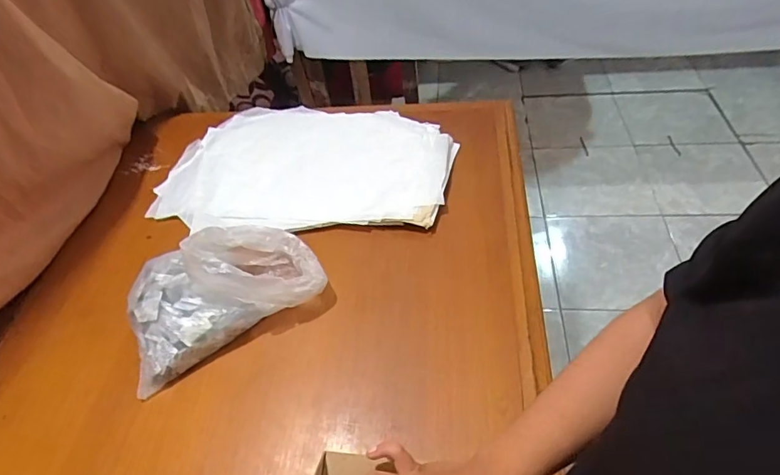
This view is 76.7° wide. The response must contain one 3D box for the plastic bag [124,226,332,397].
[{"bbox_3d":[-0.237,0.058,0.671,0.265,0.107,0.169,-25,51,-15],"label":"plastic bag"}]

